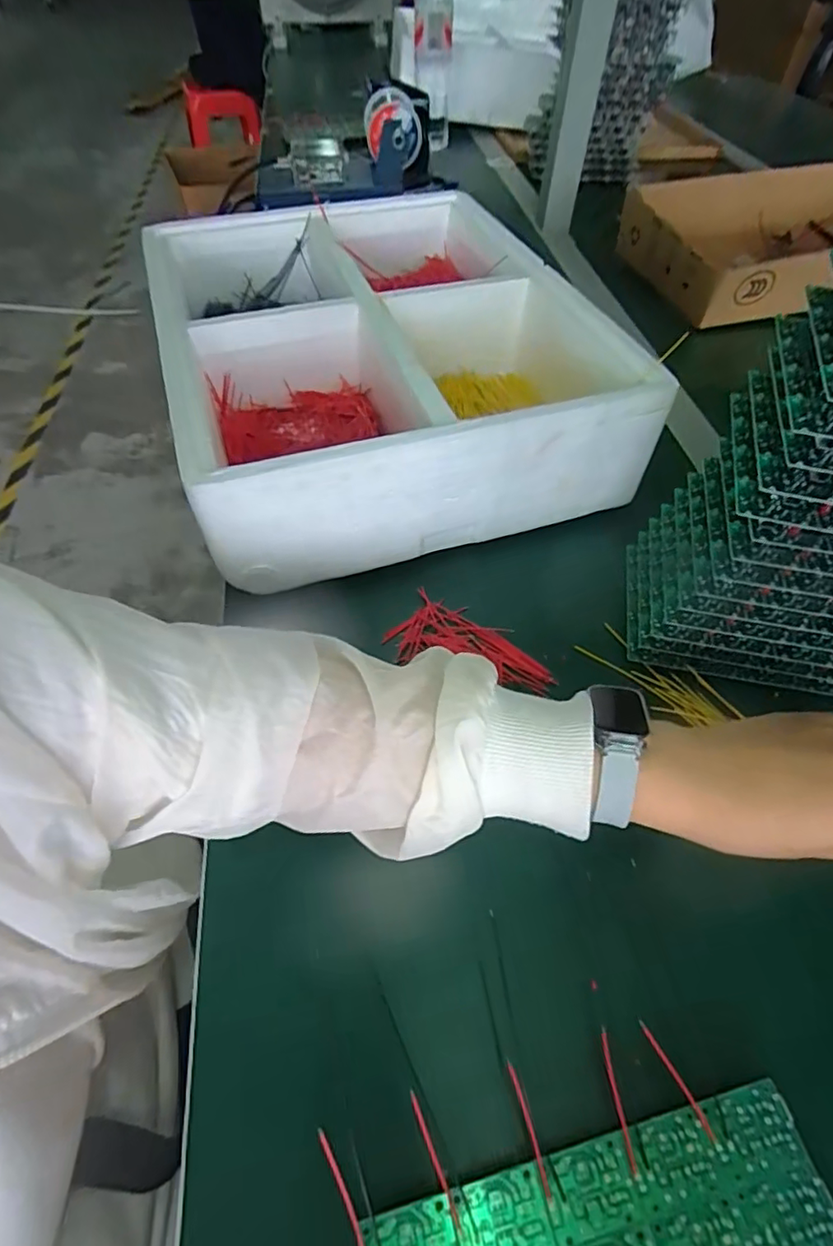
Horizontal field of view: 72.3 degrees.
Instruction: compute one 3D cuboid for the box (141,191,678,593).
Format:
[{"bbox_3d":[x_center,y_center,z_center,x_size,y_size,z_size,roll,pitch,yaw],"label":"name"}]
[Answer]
[{"bbox_3d":[-0.038,-0.230,0.502,0.329,0.111,0.398,-15,56,-12],"label":"box"}]

